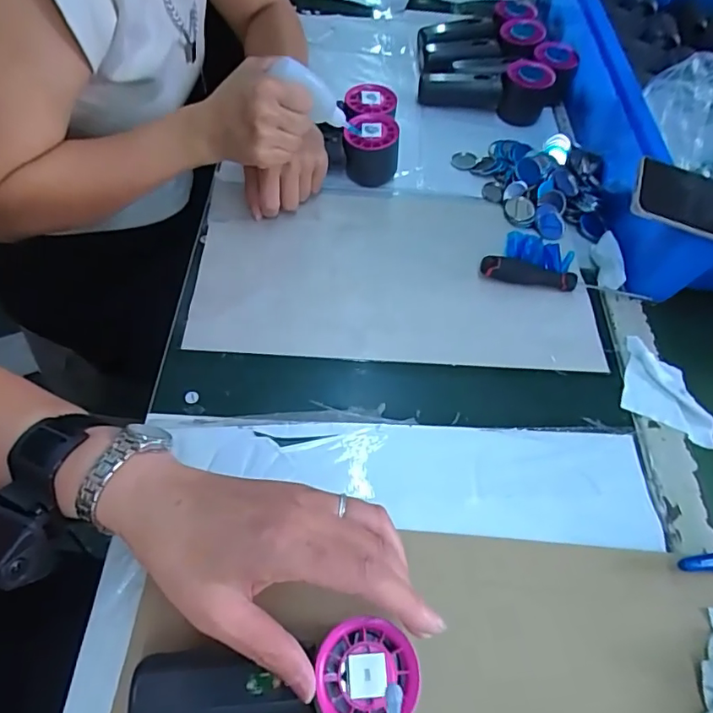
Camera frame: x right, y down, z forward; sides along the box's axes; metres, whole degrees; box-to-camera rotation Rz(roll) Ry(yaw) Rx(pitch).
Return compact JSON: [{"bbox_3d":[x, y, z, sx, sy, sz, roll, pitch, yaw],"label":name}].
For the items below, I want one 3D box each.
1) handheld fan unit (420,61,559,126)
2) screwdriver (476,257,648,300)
[{"bbox_3d":[0.159,-0.334,0.630,0.155,0.054,0.048,13,58,4],"label":"handheld fan unit"},{"bbox_3d":[0.205,-0.075,0.499,0.166,0.017,0.021,11,58,3],"label":"screwdriver"}]

